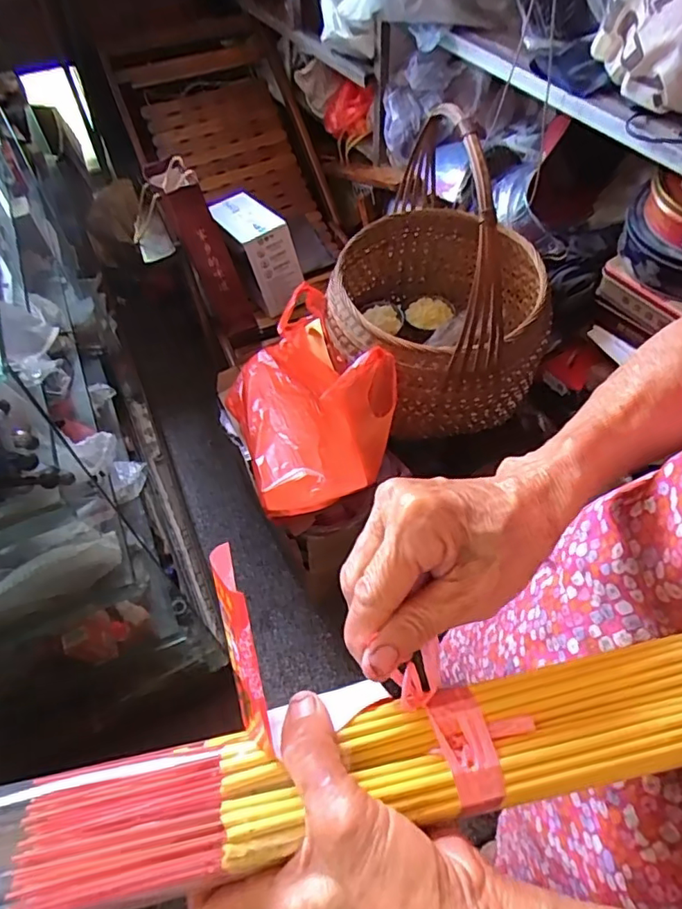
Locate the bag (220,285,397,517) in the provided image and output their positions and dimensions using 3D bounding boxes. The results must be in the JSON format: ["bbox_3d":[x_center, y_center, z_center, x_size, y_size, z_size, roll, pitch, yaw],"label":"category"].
[{"bbox_3d":[-0.069,-0.110,0.979,0.252,0.224,0.363,-19,57,-11],"label":"bag"}]

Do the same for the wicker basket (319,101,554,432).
[{"bbox_3d":[0.180,-0.335,0.989,0.388,0.425,0.490,11,57,10],"label":"wicker basket"}]

